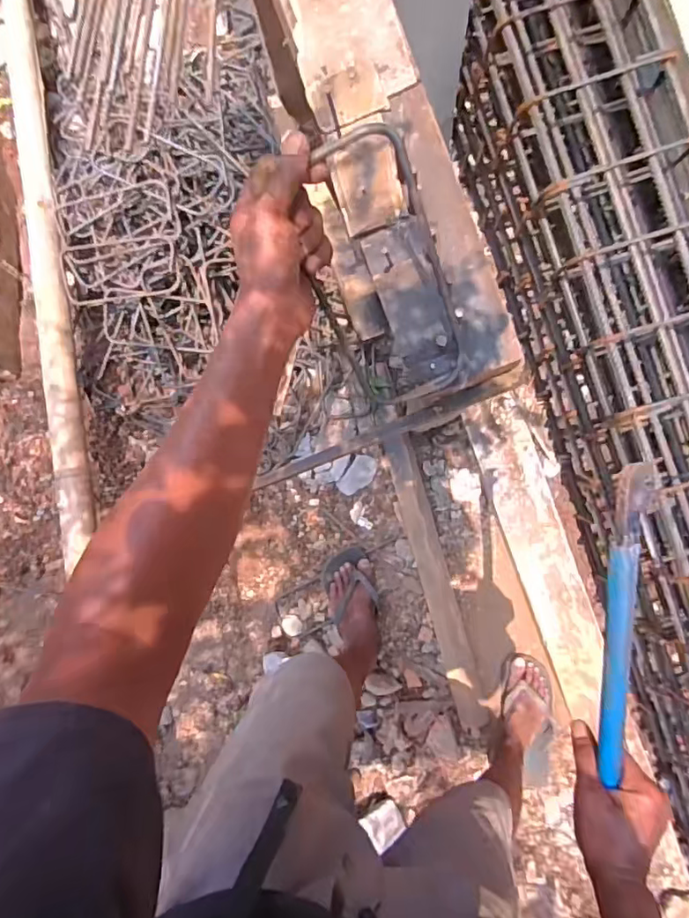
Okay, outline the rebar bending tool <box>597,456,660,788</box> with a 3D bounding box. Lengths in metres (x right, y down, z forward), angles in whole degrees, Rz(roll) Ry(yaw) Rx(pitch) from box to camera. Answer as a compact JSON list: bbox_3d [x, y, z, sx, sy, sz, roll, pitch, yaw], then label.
[{"bbox_3d":[0.248,0.153,0.493,0.025,0.019,0.308,-2,106,6],"label":"rebar bending tool"}]

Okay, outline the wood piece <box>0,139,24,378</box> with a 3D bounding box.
[{"bbox_3d":[-0.812,-0.493,1.317,0.030,0.106,0.617,-13,74,6],"label":"wood piece"}]

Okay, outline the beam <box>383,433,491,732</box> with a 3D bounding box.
[{"bbox_3d":[0.217,0.287,1.314,0.068,0.042,0.706,-15,87,6],"label":"beam"}]

